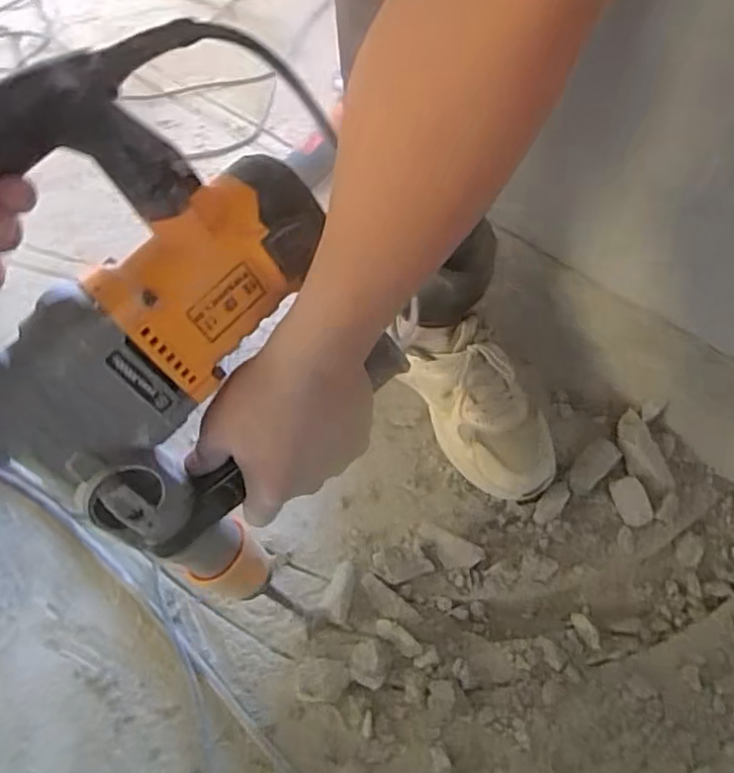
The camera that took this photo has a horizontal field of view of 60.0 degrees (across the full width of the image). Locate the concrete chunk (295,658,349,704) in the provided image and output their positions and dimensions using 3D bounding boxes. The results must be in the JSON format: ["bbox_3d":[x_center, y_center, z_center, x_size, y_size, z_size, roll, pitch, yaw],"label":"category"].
[{"bbox_3d":[-0.040,0.261,0.565,0.046,0.013,0.036,3,54,0],"label":"concrete chunk"}]

